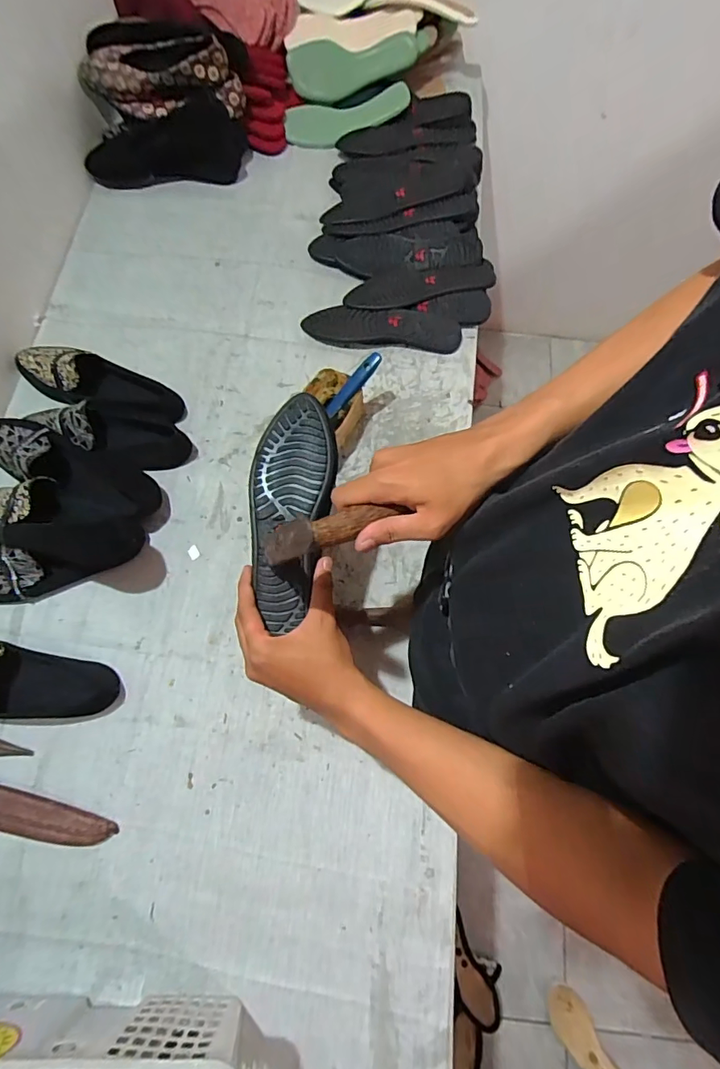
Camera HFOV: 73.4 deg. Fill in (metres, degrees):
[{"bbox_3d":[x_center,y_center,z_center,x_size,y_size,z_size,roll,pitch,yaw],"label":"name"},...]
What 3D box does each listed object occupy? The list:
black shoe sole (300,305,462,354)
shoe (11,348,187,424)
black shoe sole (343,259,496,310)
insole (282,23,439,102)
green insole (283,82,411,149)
[{"bbox_3d":[0.035,-0.322,0.753,0.240,0.023,0.067,6,71,1],"label":"black shoe sole"},{"bbox_3d":[-0.375,-0.217,0.691,0.247,0.059,0.084,15,71,4],"label":"shoe"},{"bbox_3d":[0.093,-0.396,0.766,0.234,0.014,0.066,-12,72,-6],"label":"black shoe sole"},{"bbox_3d":[0.004,-0.858,0.890,0.263,0.080,0.018,-6,34,0],"label":"insole"},{"bbox_3d":[-0.024,-0.768,0.882,0.230,0.031,0.078,-15,73,-4],"label":"green insole"}]

